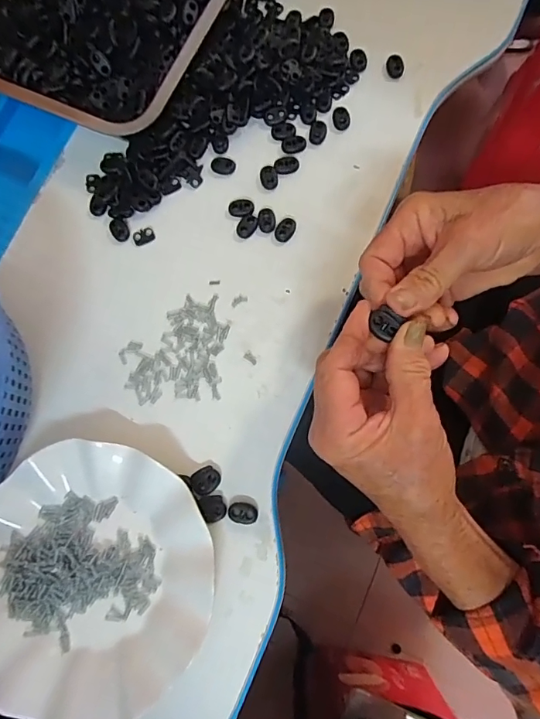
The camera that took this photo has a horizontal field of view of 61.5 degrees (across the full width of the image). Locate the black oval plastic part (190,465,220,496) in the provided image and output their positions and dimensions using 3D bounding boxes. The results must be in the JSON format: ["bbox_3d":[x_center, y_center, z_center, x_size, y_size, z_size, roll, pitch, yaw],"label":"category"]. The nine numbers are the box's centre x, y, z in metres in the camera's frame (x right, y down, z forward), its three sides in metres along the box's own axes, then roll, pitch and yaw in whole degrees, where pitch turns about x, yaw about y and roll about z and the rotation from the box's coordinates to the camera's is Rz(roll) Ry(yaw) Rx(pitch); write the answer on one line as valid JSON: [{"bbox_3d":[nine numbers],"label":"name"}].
[{"bbox_3d":[-0.049,0.092,0.345,0.022,0.006,0.018,-35,79,-6],"label":"black oval plastic part"}]

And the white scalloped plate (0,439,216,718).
[{"bbox_3d":[-0.132,0.155,0.326,0.177,0.023,0.182,0,78,2],"label":"white scalloped plate"}]

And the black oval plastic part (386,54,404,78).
[{"bbox_3d":[0.113,-0.265,0.409,0.015,0.007,0.020,6,78,3],"label":"black oval plastic part"}]

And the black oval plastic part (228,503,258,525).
[{"bbox_3d":[-0.020,0.115,0.338,0.022,0.004,0.015,16,79,5],"label":"black oval plastic part"}]

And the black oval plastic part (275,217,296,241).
[{"bbox_3d":[0.013,-0.110,0.381,0.015,0.004,0.022,25,80,7],"label":"black oval plastic part"}]

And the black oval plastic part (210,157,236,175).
[{"bbox_3d":[-0.041,-0.170,0.398,0.021,0.004,0.015,8,78,4],"label":"black oval plastic part"}]

